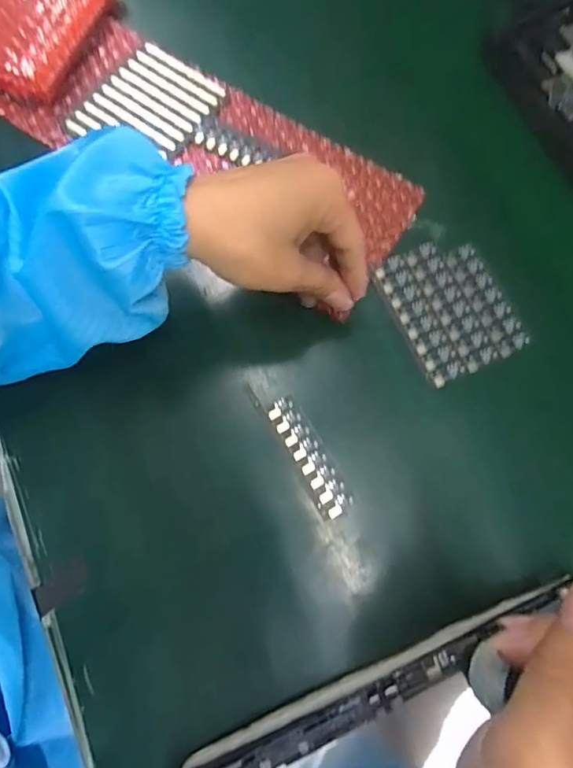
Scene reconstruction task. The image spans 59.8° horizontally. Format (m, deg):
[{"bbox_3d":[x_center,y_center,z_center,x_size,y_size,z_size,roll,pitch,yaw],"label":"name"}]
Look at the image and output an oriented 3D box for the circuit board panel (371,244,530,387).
[{"bbox_3d":[0.110,-0.053,0.336,0.074,0.007,0.092,-23,75,-8],"label":"circuit board panel"}]

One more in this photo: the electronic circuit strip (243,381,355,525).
[{"bbox_3d":[0.010,0.039,0.312,0.023,0.006,0.093,-30,76,-9],"label":"electronic circuit strip"}]

